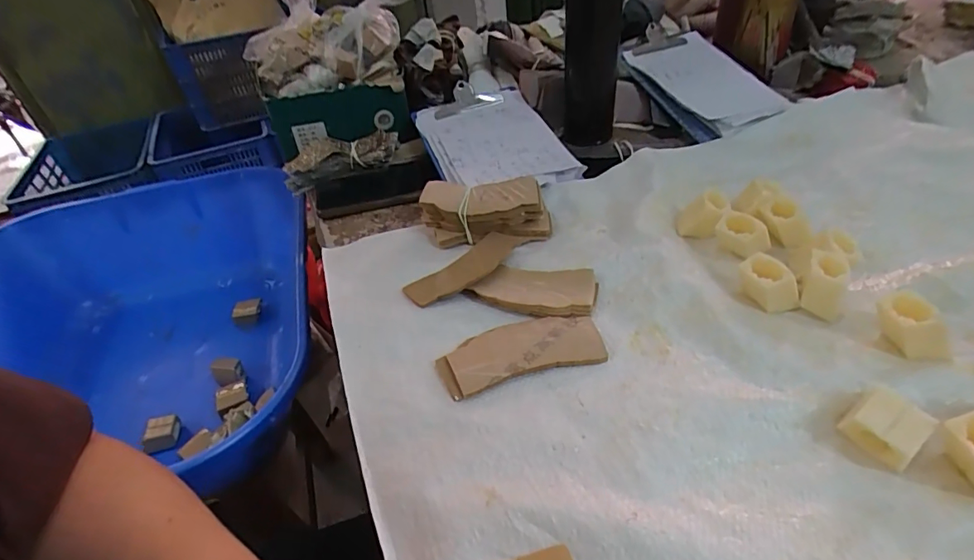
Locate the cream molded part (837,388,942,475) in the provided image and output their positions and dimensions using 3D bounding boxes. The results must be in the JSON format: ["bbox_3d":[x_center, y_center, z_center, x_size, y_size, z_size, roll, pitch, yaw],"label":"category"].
[{"bbox_3d":[0.234,0.085,0.284,0.032,0.020,0.035,-30,45,-27],"label":"cream molded part"}]

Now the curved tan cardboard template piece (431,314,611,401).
[{"bbox_3d":[0.024,0.051,0.360,0.119,0.008,0.053,-14,40,-9],"label":"curved tan cardboard template piece"}]

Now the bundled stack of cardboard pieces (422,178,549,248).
[{"bbox_3d":[-0.003,-0.068,0.475,0.126,0.041,0.057,2,40,9],"label":"bundled stack of cardboard pieces"}]

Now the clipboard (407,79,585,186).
[{"bbox_3d":[0.007,-0.169,0.581,0.146,0.030,0.193,-19,51,-13],"label":"clipboard"}]

